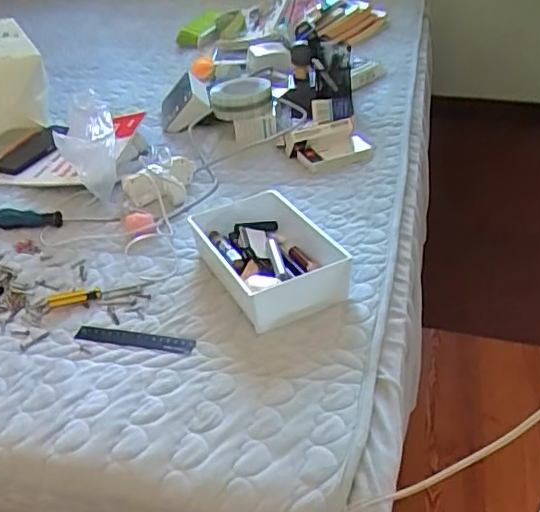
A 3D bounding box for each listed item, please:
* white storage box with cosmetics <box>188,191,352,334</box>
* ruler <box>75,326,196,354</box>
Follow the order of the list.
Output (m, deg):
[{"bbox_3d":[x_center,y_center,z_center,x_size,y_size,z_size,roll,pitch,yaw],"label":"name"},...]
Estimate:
[{"bbox_3d":[0.000,-0.012,0.832,0.152,0.065,0.243,-17,40,-21],"label":"white storage box with cosmetics"},{"bbox_3d":[-0.170,0.105,0.759,0.157,0.004,0.024,4,45,14],"label":"ruler"}]

